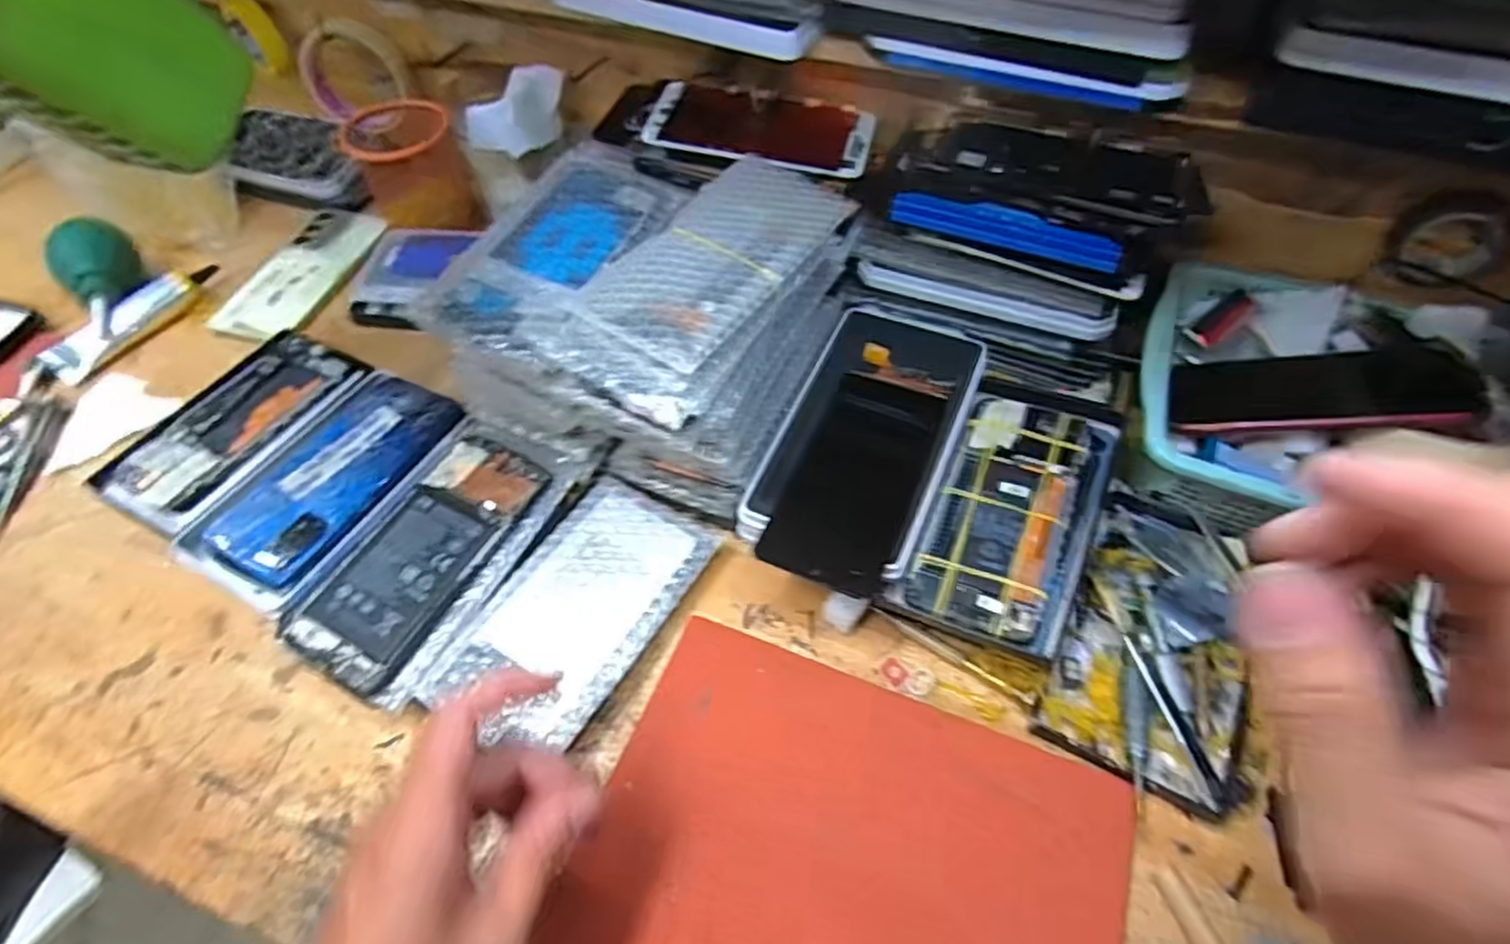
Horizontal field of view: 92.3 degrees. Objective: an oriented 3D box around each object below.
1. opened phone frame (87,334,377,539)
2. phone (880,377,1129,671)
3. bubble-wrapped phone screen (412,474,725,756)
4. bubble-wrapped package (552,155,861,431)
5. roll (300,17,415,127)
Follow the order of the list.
[{"bbox_3d":[-0.374,-0.038,0.521,0.095,0.010,0.170,25,58,18],"label":"opened phone frame"},{"bbox_3d":[0.151,0.019,0.420,0.089,0.016,0.174,23,58,17],"label":"phone"},{"bbox_3d":[-0.099,0.075,0.417,0.092,0.016,0.160,23,58,17],"label":"bubble-wrapped phone screen"},{"bbox_3d":[-0.026,-0.116,0.412,0.091,0.018,0.193,27,59,20],"label":"bubble-wrapped package"},{"bbox_3d":[-0.350,-0.348,0.634,0.096,0.095,0.022,-3,54,-1],"label":"roll"}]

